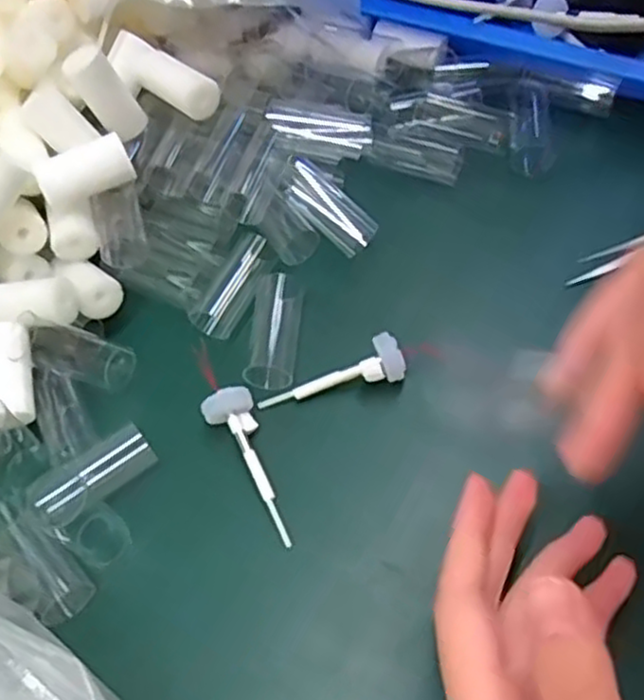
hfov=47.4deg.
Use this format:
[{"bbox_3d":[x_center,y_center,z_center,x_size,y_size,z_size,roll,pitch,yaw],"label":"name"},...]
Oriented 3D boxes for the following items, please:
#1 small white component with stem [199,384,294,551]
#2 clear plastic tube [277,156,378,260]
[{"bbox_3d":[-0.028,0.045,0.292,0.021,0.014,0.066,-23,60,-9],"label":"small white component with stem"},{"bbox_3d":[0.000,-0.068,0.350,0.054,0.018,0.018,43,69,3],"label":"clear plastic tube"}]

